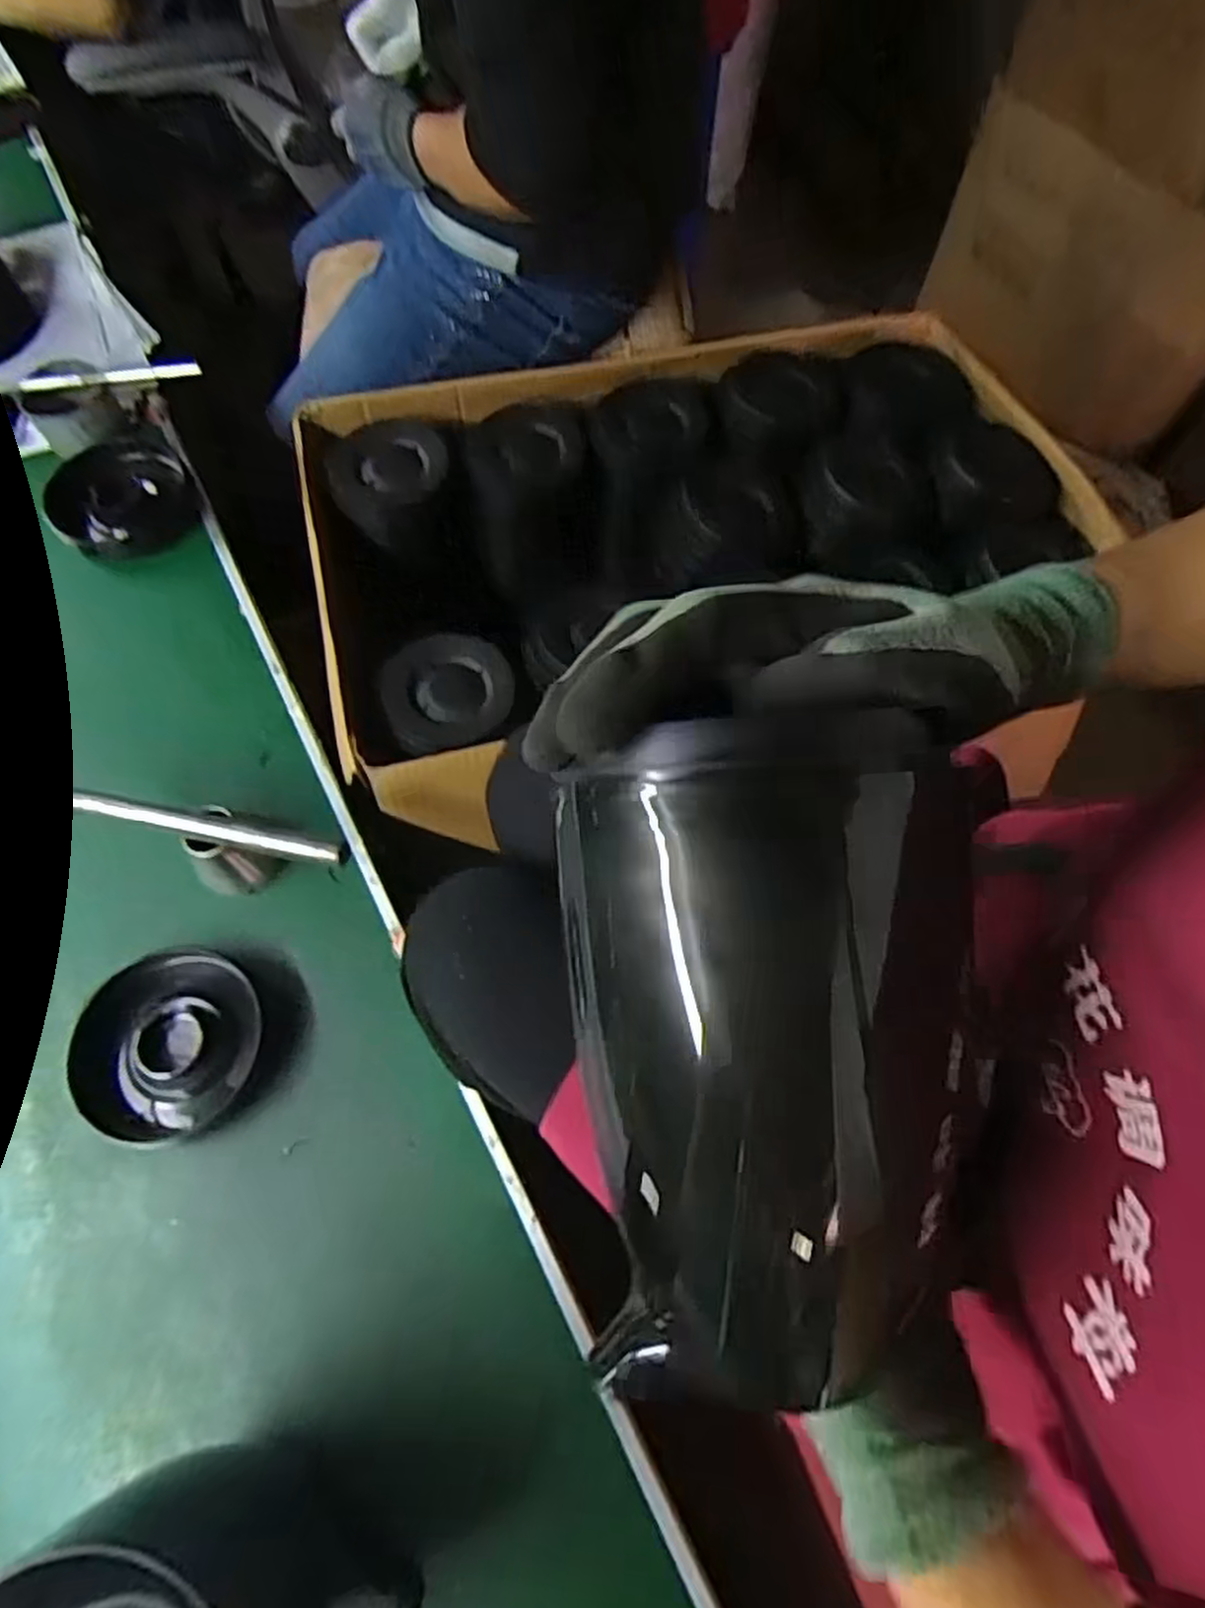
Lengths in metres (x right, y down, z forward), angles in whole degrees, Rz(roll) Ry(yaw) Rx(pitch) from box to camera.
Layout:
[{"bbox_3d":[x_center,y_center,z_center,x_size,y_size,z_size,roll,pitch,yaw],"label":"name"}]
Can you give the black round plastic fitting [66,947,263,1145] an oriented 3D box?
[{"bbox_3d":[-0.286,0.157,0.501,0.102,0.030,0.117,-2,67,-1],"label":"black round plastic fitting"}]

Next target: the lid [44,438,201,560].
[{"bbox_3d":[-0.432,-0.276,0.686,0.115,0.027,0.114,0,67,0],"label":"lid"}]

